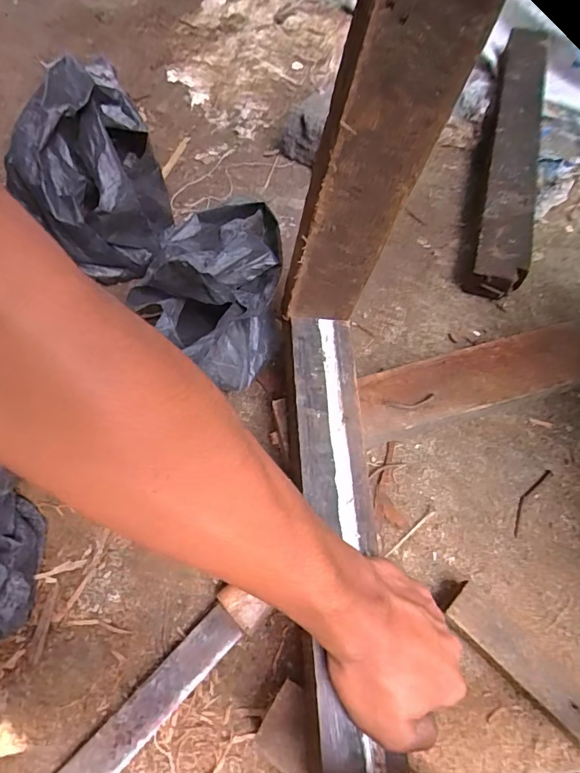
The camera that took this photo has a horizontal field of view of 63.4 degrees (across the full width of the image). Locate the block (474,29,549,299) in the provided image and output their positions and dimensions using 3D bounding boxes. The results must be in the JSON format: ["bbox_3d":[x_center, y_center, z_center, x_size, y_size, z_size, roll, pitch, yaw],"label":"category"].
[{"bbox_3d":[0.287,-0.316,0.611,0.065,0.043,0.494,15,65,7],"label":"block"}]

